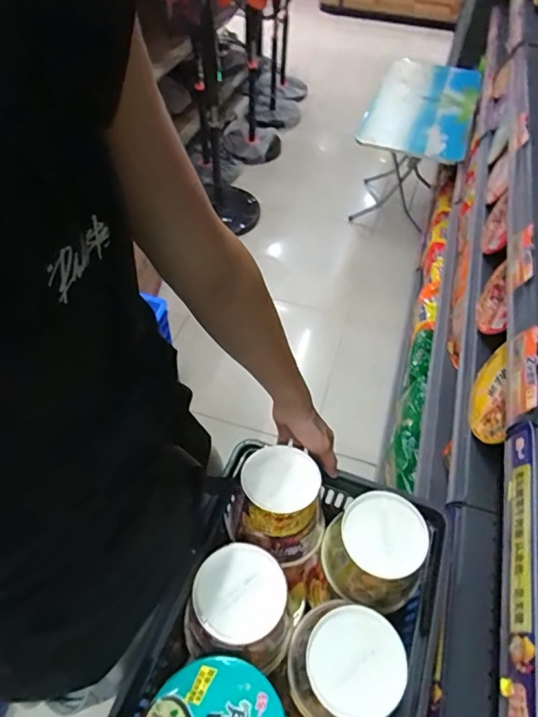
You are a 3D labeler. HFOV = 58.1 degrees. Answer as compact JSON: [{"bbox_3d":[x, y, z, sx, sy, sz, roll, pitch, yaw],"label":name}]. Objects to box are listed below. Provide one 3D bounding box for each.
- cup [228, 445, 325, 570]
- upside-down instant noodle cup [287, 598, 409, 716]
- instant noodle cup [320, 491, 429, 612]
[{"bbox_3d":[0.016,0.195,0.651,0.123,0.100,0.123,1,52,-1],"label":"cup"},{"bbox_3d":[0.081,0.347,0.539,0.108,0.117,0.109,1,52,-1],"label":"upside-down instant noodle cup"},{"bbox_3d":[0.135,0.249,0.613,0.112,0.110,0.116,1,52,-1],"label":"instant noodle cup"}]

